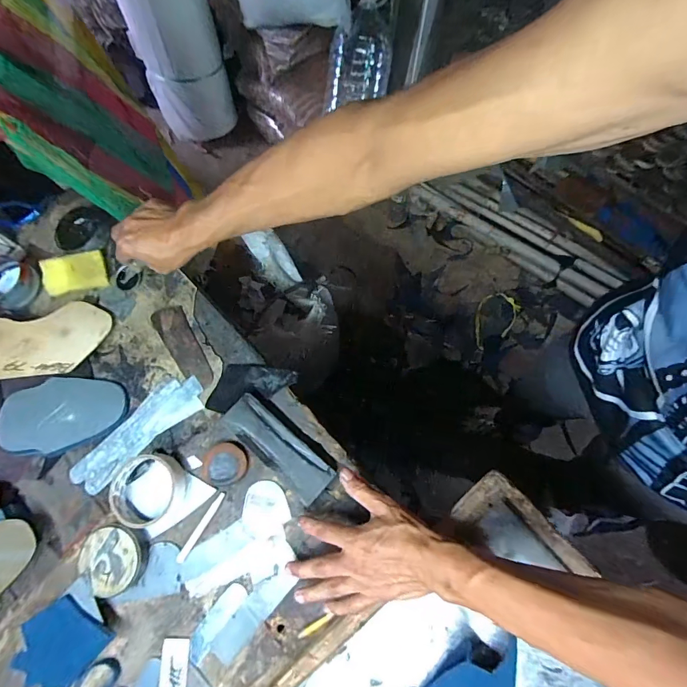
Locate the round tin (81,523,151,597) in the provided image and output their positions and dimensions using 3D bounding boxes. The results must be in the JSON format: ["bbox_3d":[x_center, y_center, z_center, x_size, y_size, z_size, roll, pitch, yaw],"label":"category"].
[{"bbox_3d":[-0.269,0.252,0.455,0.067,0.016,0.074,-31,74,-10],"label":"round tin"}]

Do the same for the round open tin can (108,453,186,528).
[{"bbox_3d":[-0.239,0.179,0.479,0.082,0.037,0.085,0,71,0],"label":"round open tin can"}]

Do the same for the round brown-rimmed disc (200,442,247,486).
[{"bbox_3d":[-0.148,0.149,0.478,0.056,0.009,0.049,5,71,1],"label":"round brown-rimmed disc"}]

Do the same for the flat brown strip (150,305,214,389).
[{"bbox_3d":[-0.227,0.005,0.547,0.044,0.010,0.134,-33,78,3],"label":"flat brown strip"}]

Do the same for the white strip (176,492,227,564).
[{"bbox_3d":[-0.170,0.220,0.465,0.011,0.009,0.089,31,74,10],"label":"white strip"}]

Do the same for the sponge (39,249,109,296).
[{"bbox_3d":[-0.402,-0.106,0.582,0.087,0.015,0.053,-14,100,-7],"label":"sponge"}]

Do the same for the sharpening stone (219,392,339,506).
[{"bbox_3d":[-0.082,0.126,0.475,0.153,0.024,0.049,39,75,12],"label":"sharpening stone"}]

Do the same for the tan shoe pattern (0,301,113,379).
[{"bbox_3d":[-0.450,-0.001,0.533,0.231,0.009,0.102,-7,69,-10],"label":"tan shoe pattern"}]

